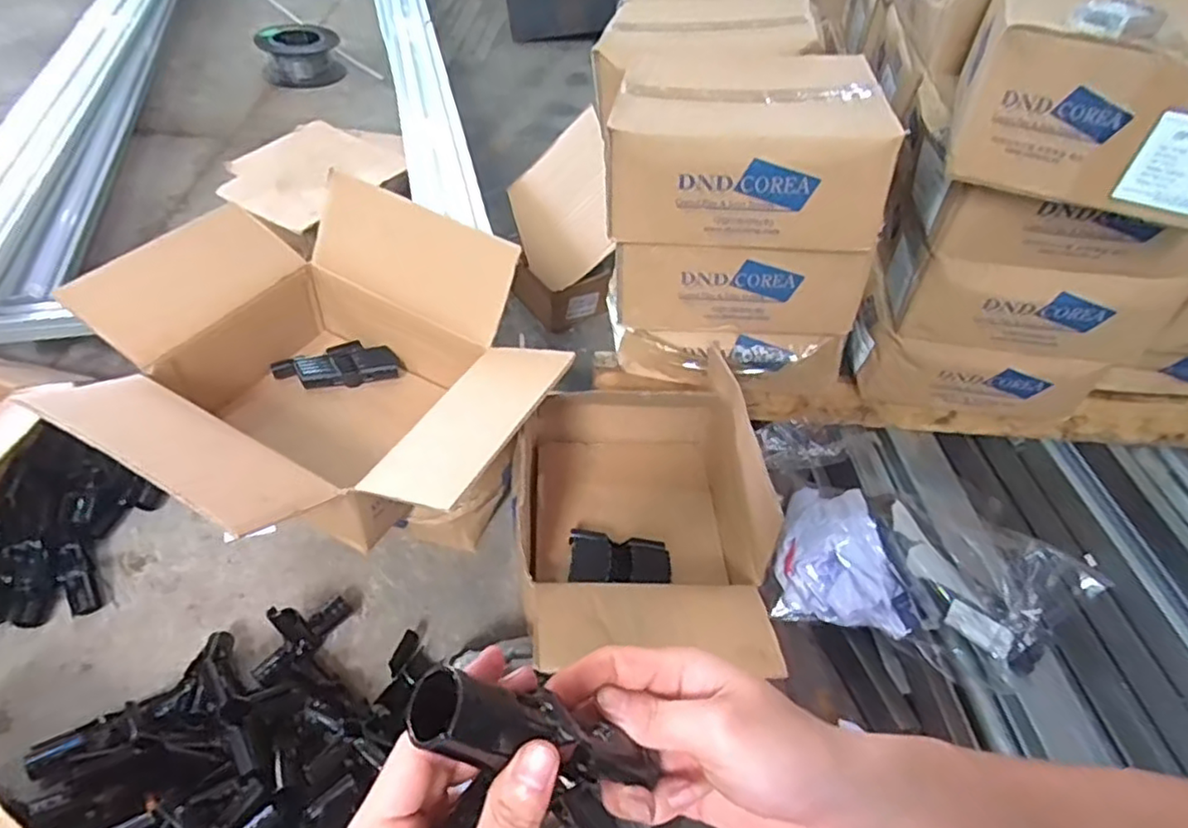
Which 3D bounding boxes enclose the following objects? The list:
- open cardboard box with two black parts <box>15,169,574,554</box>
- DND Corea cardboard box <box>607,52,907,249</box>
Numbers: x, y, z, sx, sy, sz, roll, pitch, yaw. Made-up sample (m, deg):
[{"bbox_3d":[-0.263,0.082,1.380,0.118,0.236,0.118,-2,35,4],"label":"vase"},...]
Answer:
[{"bbox_3d":[-0.324,-0.025,0.823,0.500,0.244,0.455,24,48,16],"label":"open cardboard box with two black parts"},{"bbox_3d":[0.184,-0.332,0.822,0.309,0.151,0.253,9,46,2],"label":"DND Corea cardboard box"}]

